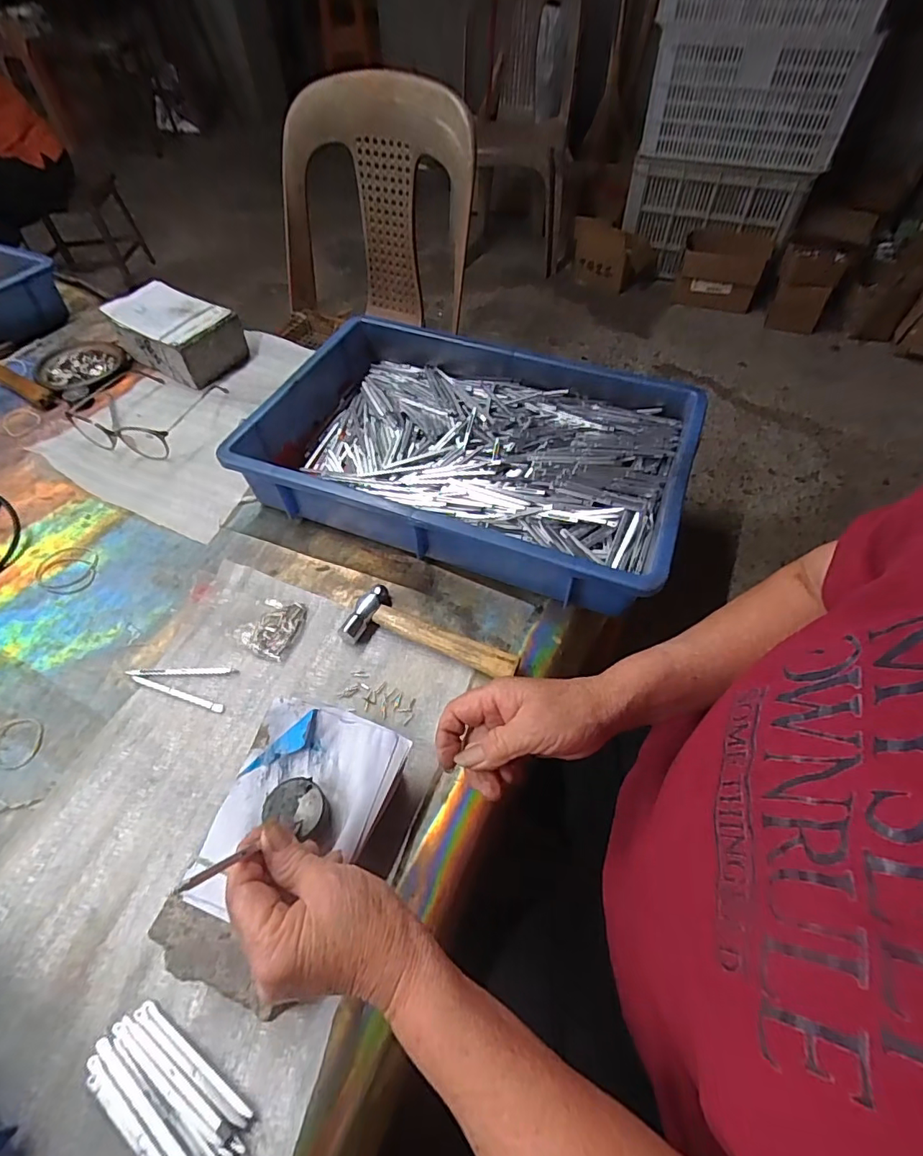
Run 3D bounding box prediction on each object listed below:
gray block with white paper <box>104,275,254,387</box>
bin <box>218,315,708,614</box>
[{"bbox_3d":[-0.389,-0.334,0.714,0.157,0.073,0.099,25,55,17],"label":"gray block with white paper"},{"bbox_3d":[0.012,-0.133,0.573,0.431,0.102,0.281,18,56,14],"label":"bin"}]

